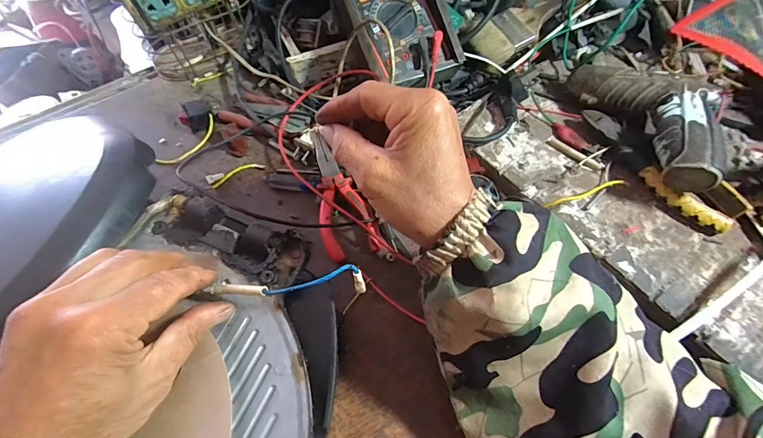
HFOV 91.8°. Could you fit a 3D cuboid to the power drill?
[{"bbox_3d":[0.264,-0.103,0.359,0.073,0.044,0.178,-15,60,-5],"label":"power drill"}]

